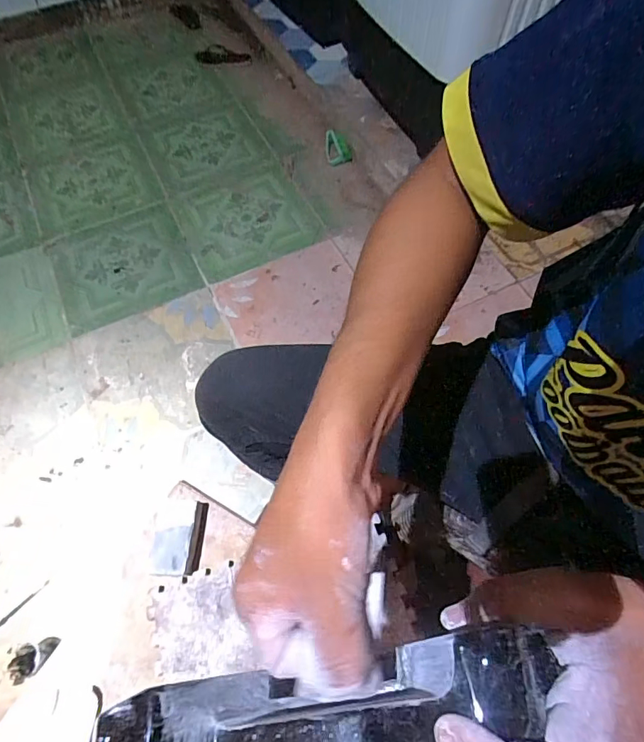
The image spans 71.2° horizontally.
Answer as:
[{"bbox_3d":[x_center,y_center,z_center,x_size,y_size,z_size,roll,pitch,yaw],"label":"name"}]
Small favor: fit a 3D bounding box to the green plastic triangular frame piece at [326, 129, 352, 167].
[{"bbox_3d":[0.052,-0.755,1.521,0.082,0.119,0.053,-14,22,-1],"label":"green plastic triangular frame piece"}]

